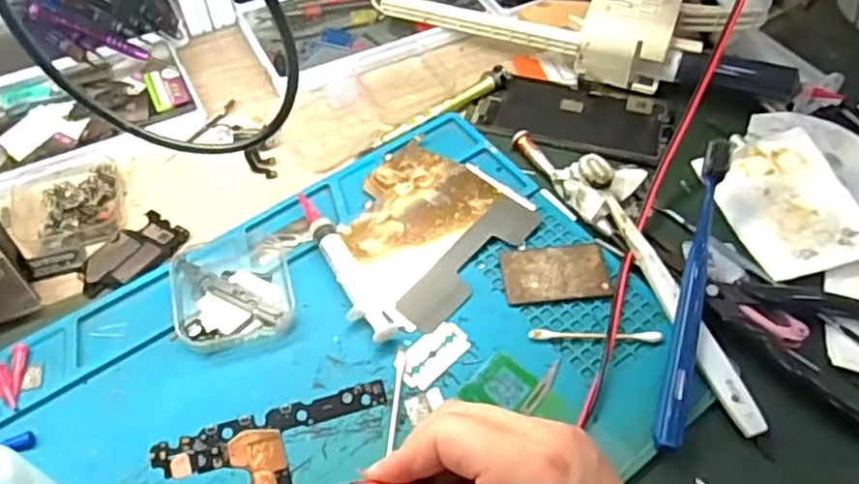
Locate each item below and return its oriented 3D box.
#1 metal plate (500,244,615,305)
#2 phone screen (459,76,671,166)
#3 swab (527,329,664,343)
[{"bbox_3d":[0.074,0.017,0.400,0.061,0.004,0.036,-5,55,-4],"label":"metal plate"},{"bbox_3d":[0.100,-0.090,0.484,0.133,0.005,0.063,12,57,10],"label":"phone screen"},{"bbox_3d":[0.091,0.051,0.376,0.071,0.005,0.006,2,54,1],"label":"swab"}]

